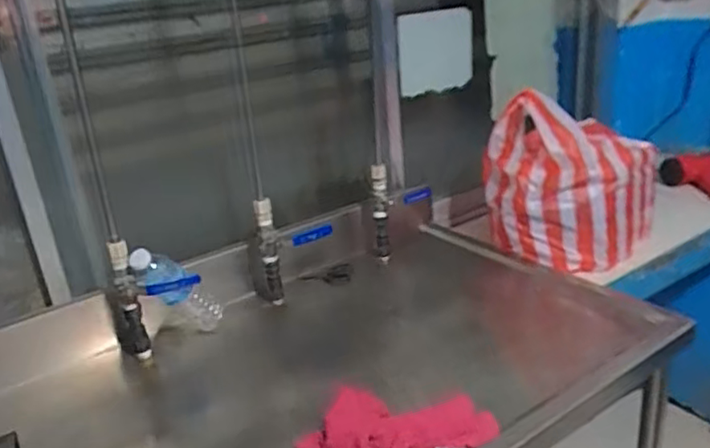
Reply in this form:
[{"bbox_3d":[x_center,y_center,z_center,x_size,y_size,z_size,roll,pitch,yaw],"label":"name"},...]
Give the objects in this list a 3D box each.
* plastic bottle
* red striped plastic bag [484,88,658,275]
[{"bbox_3d":[-0.282,0.114,1.026,0.060,0.218,0.074,9,57,34],"label":"plastic bottle"},{"bbox_3d":[0.422,-0.087,1.242,0.266,0.325,0.233,-24,28,-39],"label":"red striped plastic bag"}]

